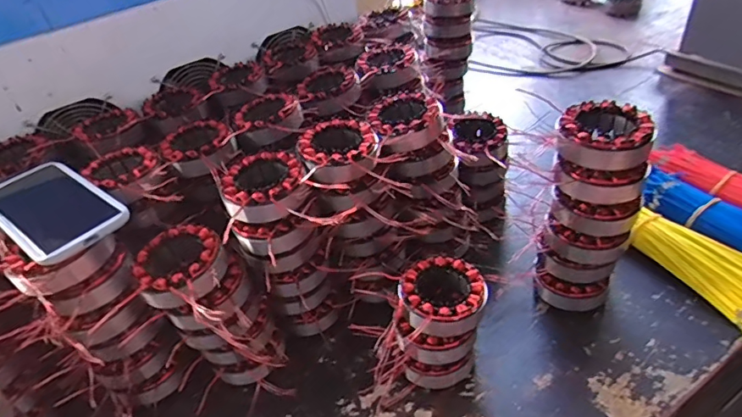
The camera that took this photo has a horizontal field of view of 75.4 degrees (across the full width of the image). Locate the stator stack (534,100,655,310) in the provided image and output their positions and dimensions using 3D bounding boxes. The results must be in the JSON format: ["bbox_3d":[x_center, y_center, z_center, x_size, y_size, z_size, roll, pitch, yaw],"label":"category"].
[{"bbox_3d":[0.240,0.007,0.534,0.088,0.224,0.096,14,44,24],"label":"stator stack"}]

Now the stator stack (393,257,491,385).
[{"bbox_3d":[0.076,0.125,0.517,0.085,0.111,0.096,9,42,19],"label":"stator stack"}]

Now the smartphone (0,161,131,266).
[{"bbox_3d":[-0.313,-0.002,0.468,0.170,0.011,0.085,24,47,33],"label":"smartphone"}]

